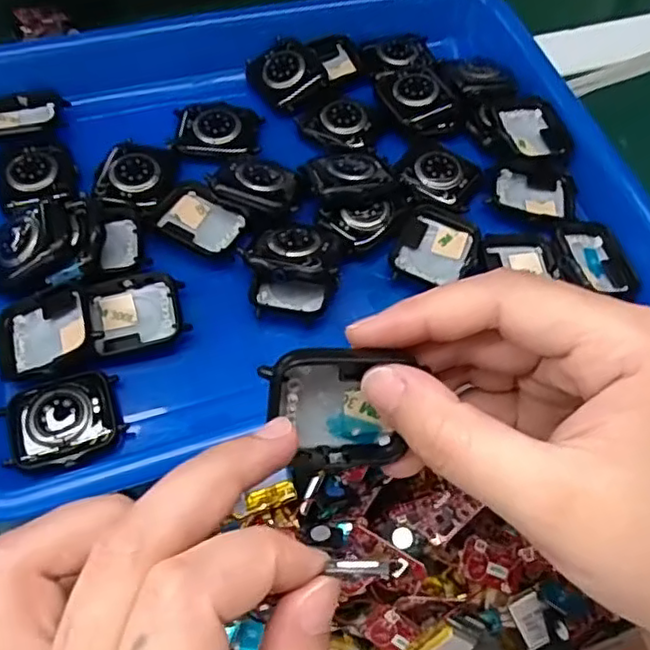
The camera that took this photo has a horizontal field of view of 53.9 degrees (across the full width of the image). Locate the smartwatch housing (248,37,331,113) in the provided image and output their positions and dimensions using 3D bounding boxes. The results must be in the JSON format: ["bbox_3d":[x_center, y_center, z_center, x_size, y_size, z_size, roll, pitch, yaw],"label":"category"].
[{"bbox_3d":[-0.020,-0.138,0.355,0.035,0.011,0.044,-41,71,-2],"label":"smartwatch housing"}]

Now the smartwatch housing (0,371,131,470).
[{"bbox_3d":[-0.104,0.037,0.253,0.043,0.009,0.035,-12,62,-10],"label":"smartwatch housing"}]

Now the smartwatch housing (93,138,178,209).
[{"bbox_3d":[-0.094,-0.075,0.317,0.036,0.006,0.041,8,60,1],"label":"smartwatch housing"}]

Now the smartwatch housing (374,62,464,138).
[{"bbox_3d":[0.051,-0.127,0.351,0.037,0.014,0.048,-20,63,-14],"label":"smartwatch housing"}]

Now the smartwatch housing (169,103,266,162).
[{"bbox_3d":[-0.056,-0.101,0.334,0.045,0.009,0.033,7,60,1],"label":"smartwatch housing"}]

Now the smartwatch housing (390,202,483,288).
[{"bbox_3d":[0.055,-0.038,0.310,0.040,0.008,0.043,24,62,10],"label":"smartwatch housing"}]

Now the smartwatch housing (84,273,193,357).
[{"bbox_3d":[-0.082,-0.006,0.280,0.041,0.012,0.033,-12,62,-10],"label":"smartwatch housing"}]

